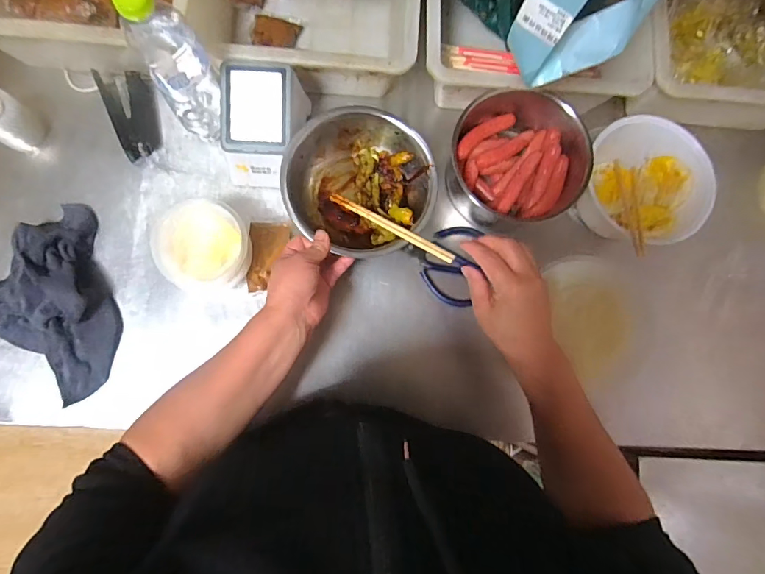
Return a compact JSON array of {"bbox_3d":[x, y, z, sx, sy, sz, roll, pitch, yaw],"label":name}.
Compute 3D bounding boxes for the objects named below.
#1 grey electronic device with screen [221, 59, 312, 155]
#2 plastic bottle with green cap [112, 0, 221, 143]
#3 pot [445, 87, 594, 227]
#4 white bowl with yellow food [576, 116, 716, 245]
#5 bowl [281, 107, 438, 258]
[{"bbox_3d":[-0.145,-0.207,0.546,0.093,0.098,0.103,3,85,-4],"label":"grey electronic device with screen"},{"bbox_3d":[-0.228,-0.245,0.492,0.072,0.219,0.064,-35,88,-6],"label":"plastic bottle with green cap"},{"bbox_3d":[0.166,-0.171,0.573,0.168,0.099,0.170,0,85,-4],"label":"pot"},{"bbox_3d":[0.338,-0.137,0.592,0.137,0.098,0.173,-10,86,-5],"label":"white bowl with yellow food"},{"bbox_3d":[-0.028,-0.123,0.554,0.176,0.069,0.174,0,85,-4],"label":"bowl"}]

